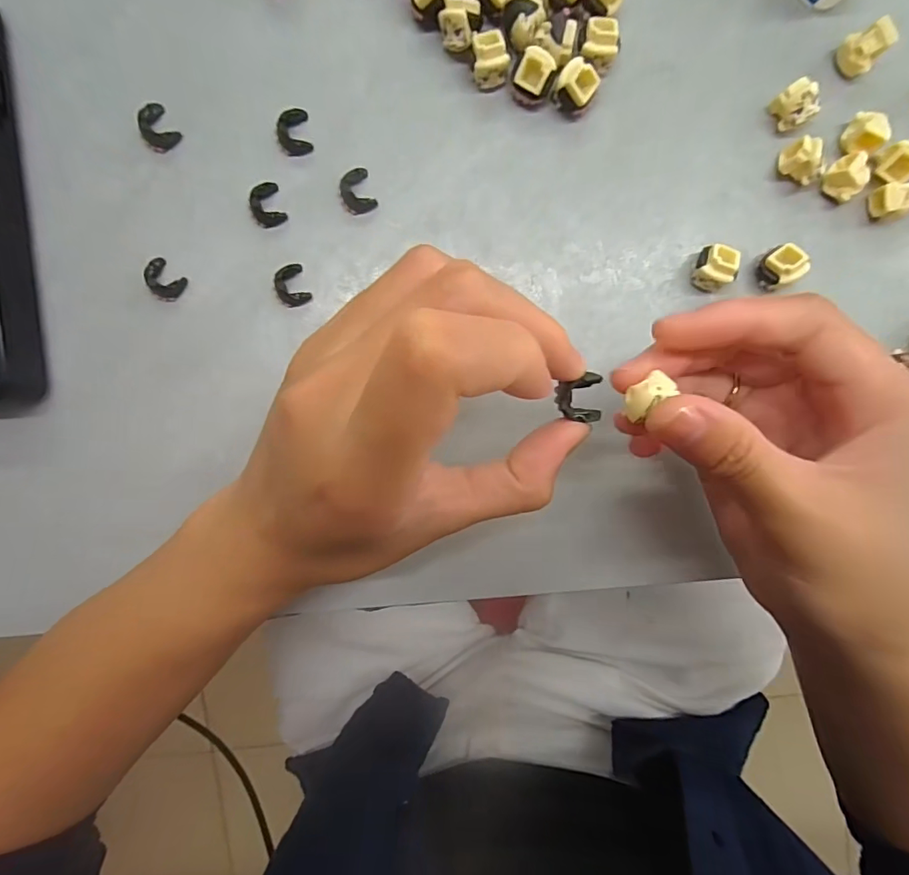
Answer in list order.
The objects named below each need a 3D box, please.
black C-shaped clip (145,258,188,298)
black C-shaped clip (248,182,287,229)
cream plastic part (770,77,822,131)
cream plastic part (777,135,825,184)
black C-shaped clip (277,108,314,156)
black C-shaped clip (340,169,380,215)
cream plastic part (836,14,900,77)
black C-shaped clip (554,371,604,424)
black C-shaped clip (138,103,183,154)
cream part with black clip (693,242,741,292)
[{"bbox_3d":[-0.119,-0.064,0.195,0.015,0.005,0.013,40,94,-3],"label":"black C-shaped clip"},{"bbox_3d":[-0.076,-0.094,0.192,0.013,0.006,0.016,-16,95,2],"label":"black C-shaped clip"},{"bbox_3d":[0.134,-0.130,0.187,0.013,0.012,0.015,-35,94,3],"label":"cream plastic part"},{"bbox_3d":[0.137,-0.108,0.188,0.011,0.013,0.017,-28,94,3],"label":"cream plastic part"},{"bbox_3d":[-0.064,-0.122,0.190,0.012,0.006,0.015,-8,95,1],"label":"black C-shaped clip"},{"bbox_3d":[-0.040,-0.099,0.193,0.013,0.006,0.016,-20,95,2],"label":"black C-shaped clip"},{"bbox_3d":[0.157,-0.150,0.183,0.014,0.015,0.012,43,94,-3],"label":"cream plastic part"},{"bbox_3d":[0.037,-0.011,0.142,0.013,0.004,0.014,-6,97,1],"label":"black C-shaped clip"},{"bbox_3d":[-0.119,-0.123,0.189,0.014,0.006,0.015,0,95,0],"label":"black C-shaped clip"},{"bbox_3d":[0.105,-0.068,0.192,0.014,0.015,0.016,18,95,-1],"label":"cream part with black clip"}]

